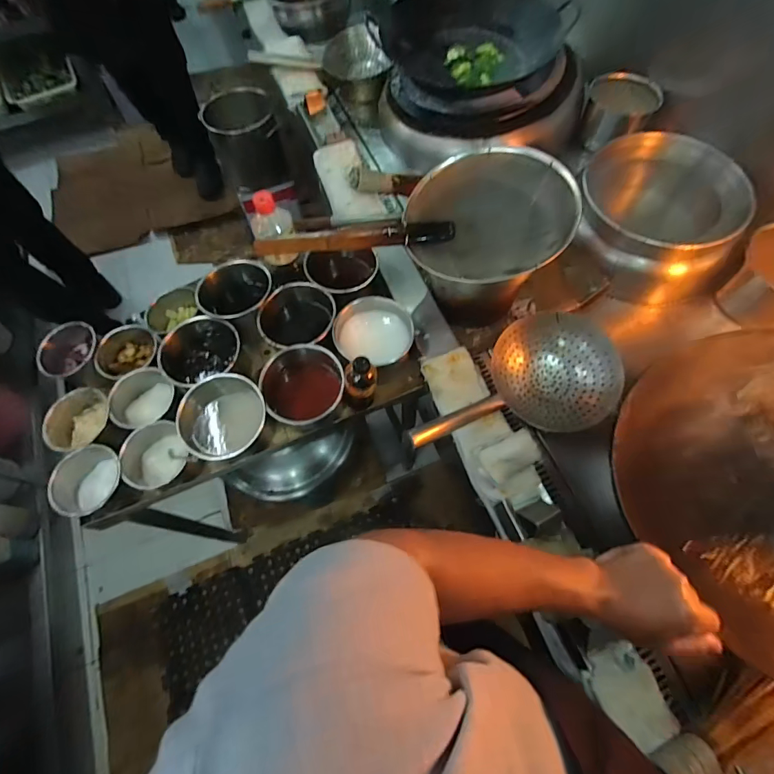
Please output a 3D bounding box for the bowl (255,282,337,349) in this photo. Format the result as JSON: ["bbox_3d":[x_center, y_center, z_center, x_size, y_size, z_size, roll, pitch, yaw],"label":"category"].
[{"bbox_3d":[-0.178,-0.129,0.850,0.155,0.084,0.139,-9,66,-3],"label":"bowl"}]

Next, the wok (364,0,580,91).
[{"bbox_3d":[0.212,-0.921,1.071,0.366,0.112,0.420,-33,69,-13],"label":"wok"}]

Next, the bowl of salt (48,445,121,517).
[{"bbox_3d":[-0.529,0.173,0.754,0.112,0.072,0.122,0,65,1],"label":"bowl of salt"}]

